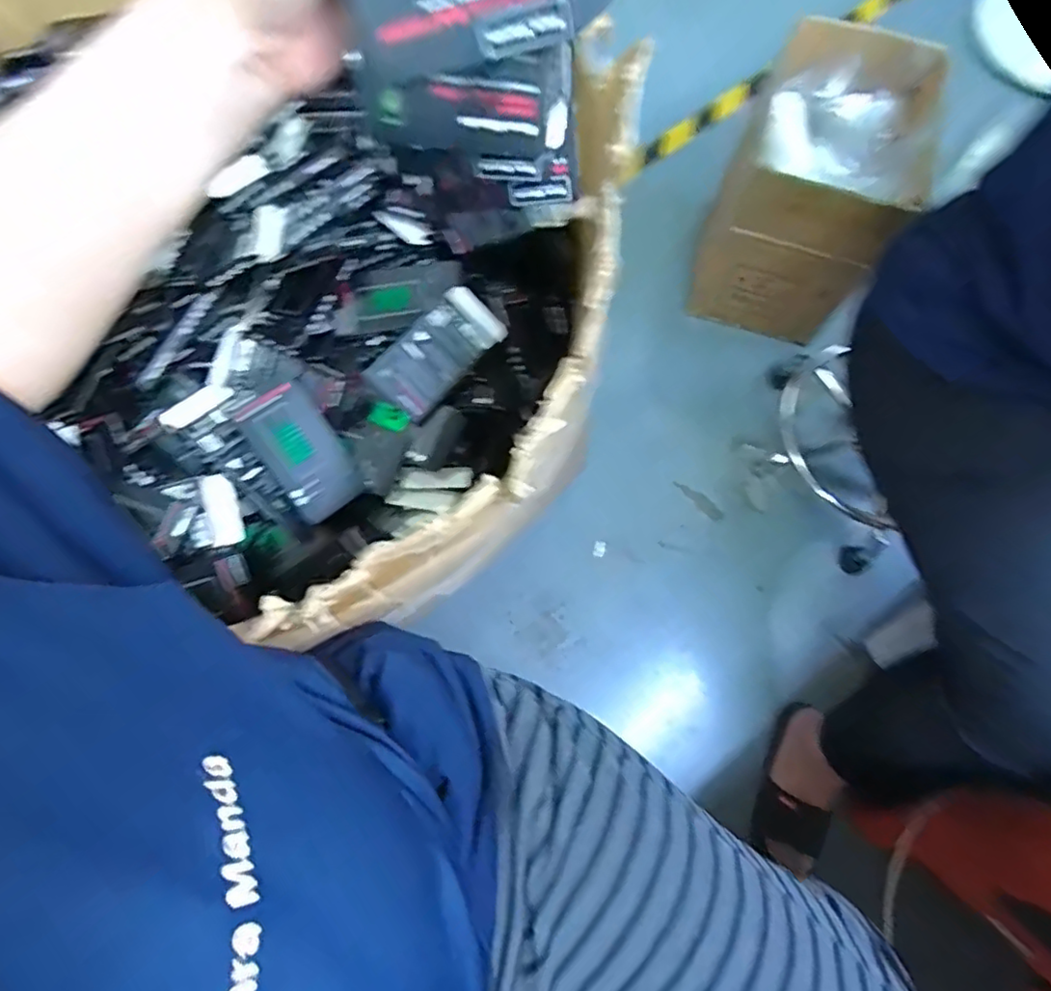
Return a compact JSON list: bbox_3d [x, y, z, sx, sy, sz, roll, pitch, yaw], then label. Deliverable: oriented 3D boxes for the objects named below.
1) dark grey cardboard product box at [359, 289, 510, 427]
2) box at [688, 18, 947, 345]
[{"bbox_3d":[-0.100,-0.163,0.704,0.155,0.028,0.079,-46,100,-9],"label":"dark grey cardboard product box"},{"bbox_3d":[0.461,-0.487,0.999,0.255,0.292,0.329,26,74,7],"label":"box"}]

